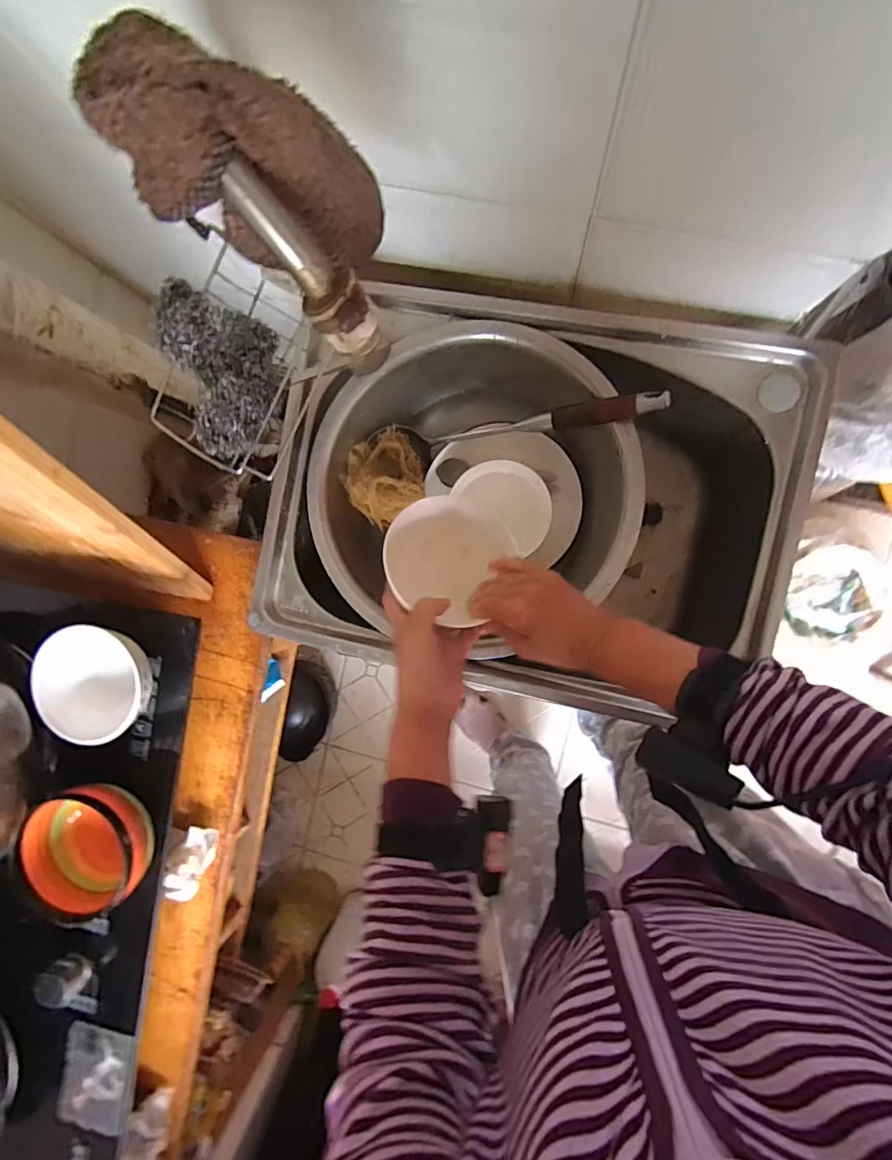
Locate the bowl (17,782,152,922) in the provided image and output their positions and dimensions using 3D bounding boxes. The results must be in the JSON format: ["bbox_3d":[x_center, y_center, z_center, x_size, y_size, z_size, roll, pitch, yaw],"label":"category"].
[{"bbox_3d":[-0.360,0.271,0.530,0.116,0.056,0.118,-23,90,7],"label":"bowl"}]

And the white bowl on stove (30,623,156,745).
[{"bbox_3d":[-0.348,0.104,0.534,0.109,0.058,0.119,0,93,7],"label":"white bowl on stove"}]

